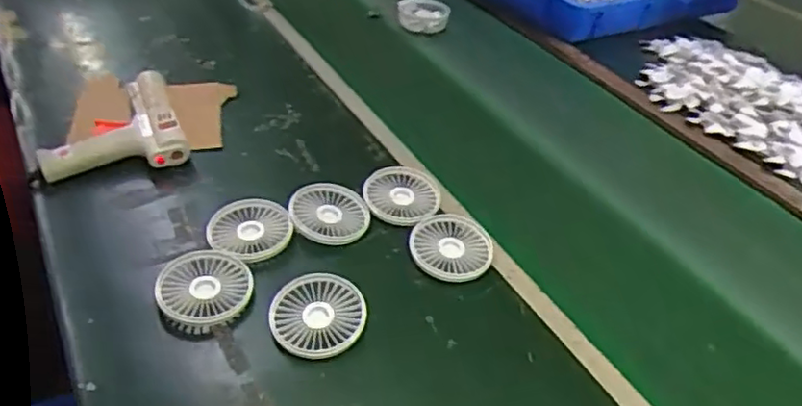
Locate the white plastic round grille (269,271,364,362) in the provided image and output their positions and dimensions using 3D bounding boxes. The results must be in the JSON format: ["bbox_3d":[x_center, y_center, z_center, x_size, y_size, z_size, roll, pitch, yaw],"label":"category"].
[{"bbox_3d":[-0.078,0.106,0.621,0.086,0.019,0.090,4,39,-3],"label":"white plastic round grille"}]

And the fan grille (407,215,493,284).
[{"bbox_3d":[0.055,0.048,0.707,0.090,0.009,0.090,4,47,-4],"label":"fan grille"}]

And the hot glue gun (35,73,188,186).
[{"bbox_3d":[-0.360,-0.087,0.808,0.160,0.059,0.161,-13,44,-21],"label":"hot glue gun"}]

